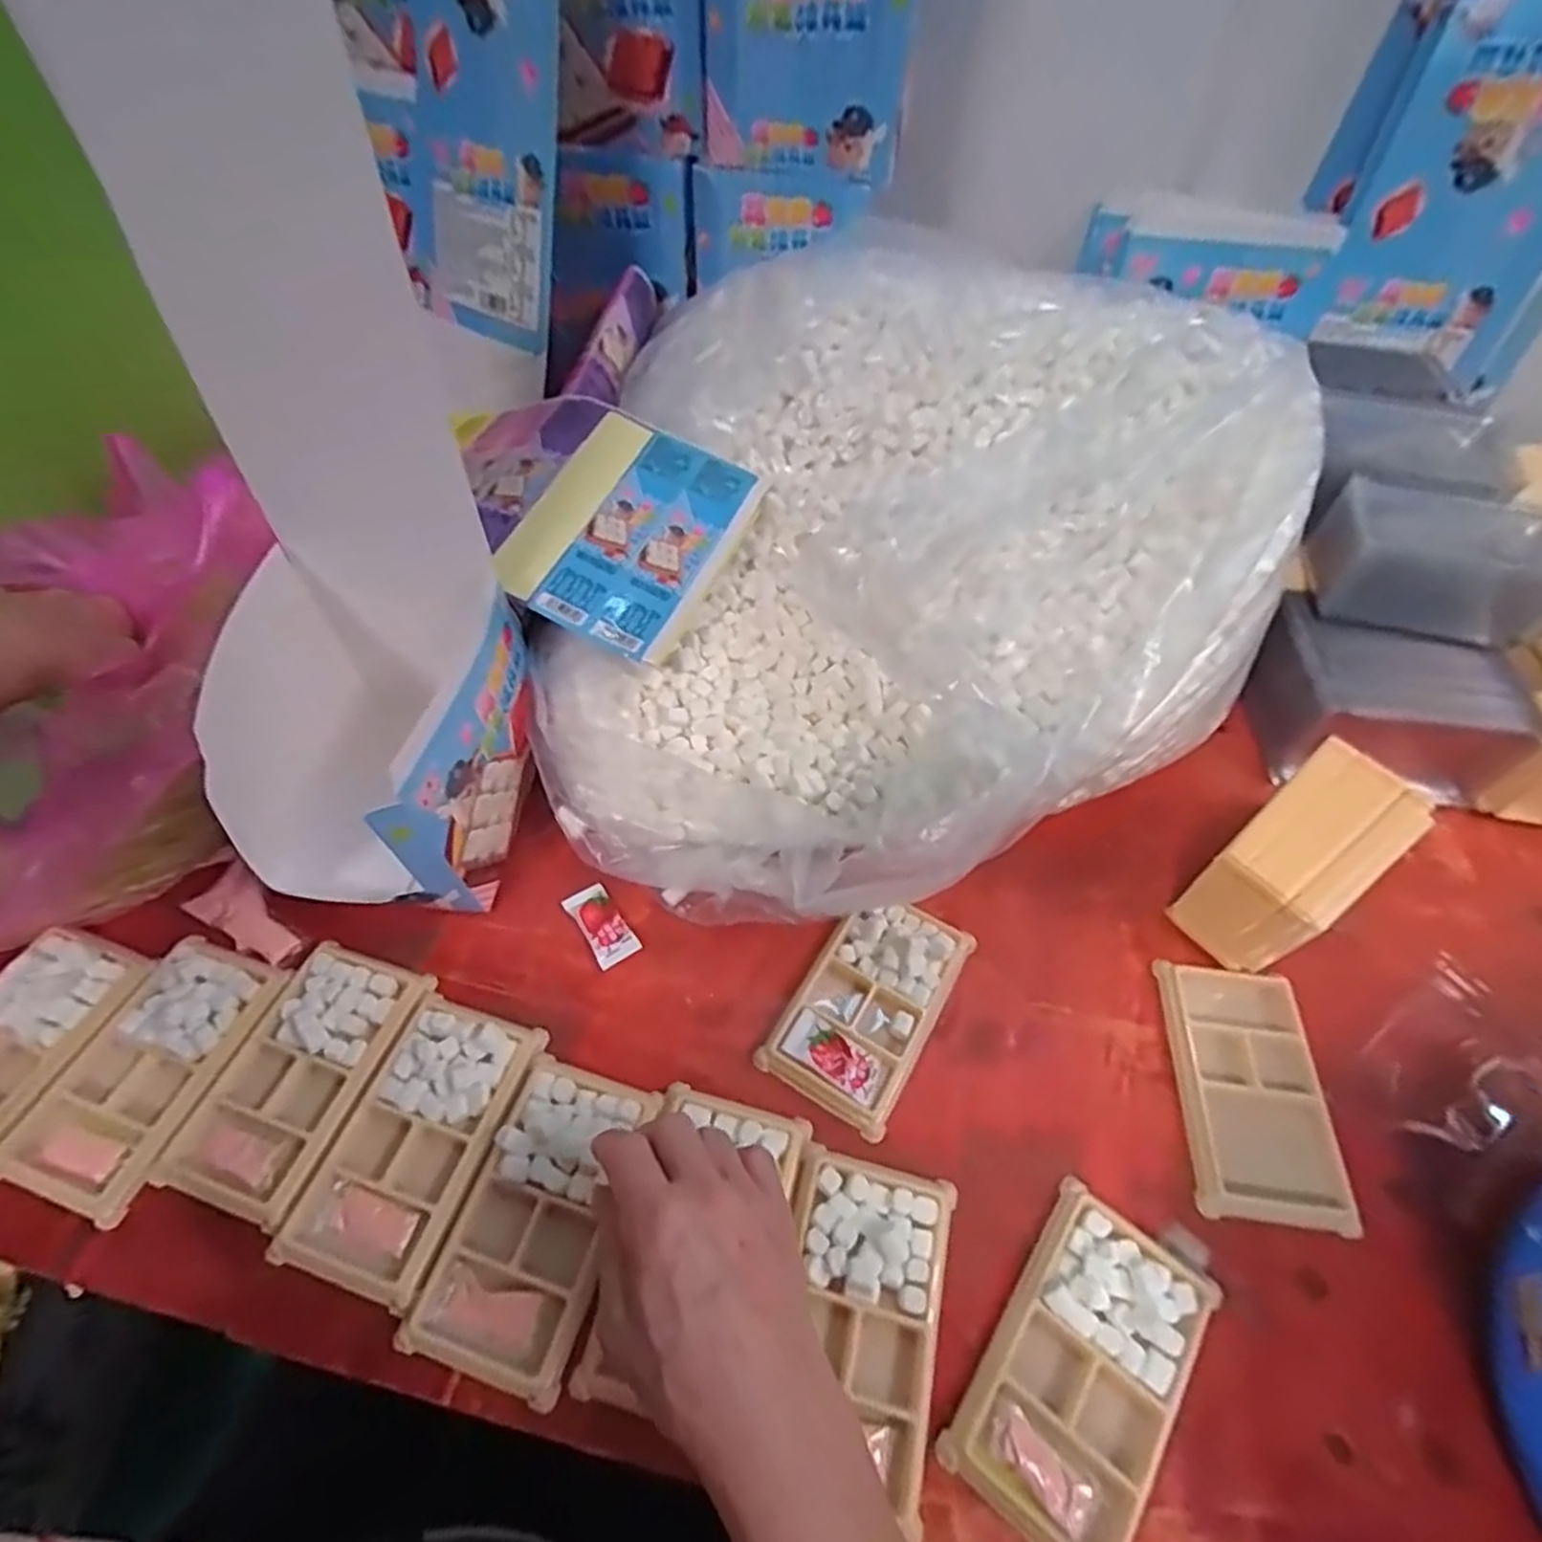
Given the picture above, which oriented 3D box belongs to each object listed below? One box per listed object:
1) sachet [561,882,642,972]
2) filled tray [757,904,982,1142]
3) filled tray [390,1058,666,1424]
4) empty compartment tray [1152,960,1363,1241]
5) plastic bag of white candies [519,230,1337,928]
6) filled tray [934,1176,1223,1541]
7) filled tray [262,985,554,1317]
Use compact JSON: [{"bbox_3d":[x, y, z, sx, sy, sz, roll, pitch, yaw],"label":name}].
[{"bbox_3d":[-0.107,0.097,0.478,0.027,0.008,0.057,-29,59,-21],"label":"sachet"},{"bbox_3d":[0.059,0.135,0.449,0.076,0.018,0.131,27,57,18],"label":"filled tray"},{"bbox_3d":[-0.115,0.221,0.379,0.076,0.015,0.137,16,54,10],"label":"filled tray"},{"bbox_3d":[0.269,0.179,0.426,0.075,0.012,0.133,6,53,3],"label":"empty compartment tray"},{"bbox_3d":[0.065,-0.150,0.543,0.518,0.208,0.443,-26,58,-20],"label":"plastic bag of white candies"},{"bbox_3d":[0.145,0.274,0.348,0.075,0.017,0.137,32,58,21],"label":"filled tray"},{"bbox_3d":[-0.188,0.193,0.401,0.076,0.012,0.137,16,54,10],"label":"filled tray"}]

